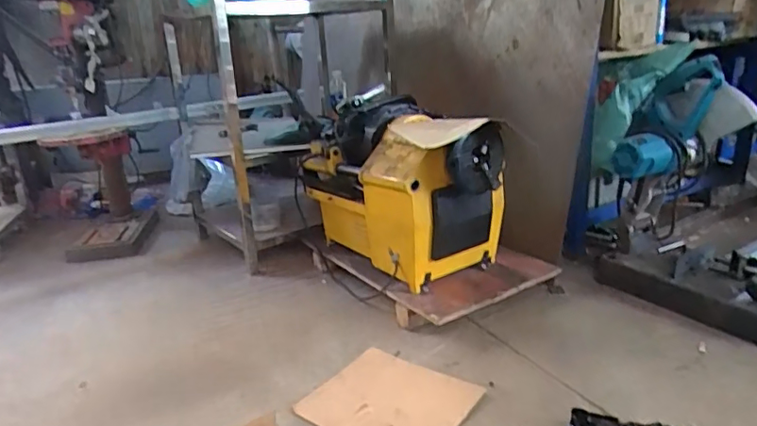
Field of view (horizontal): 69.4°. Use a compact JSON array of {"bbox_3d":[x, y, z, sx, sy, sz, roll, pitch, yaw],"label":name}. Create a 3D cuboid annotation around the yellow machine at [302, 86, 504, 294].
[{"bbox_3d":[0.051,-0.084,1.470,0.249,0.399,0.542,-13,21,-28],"label":"yellow machine"}]

